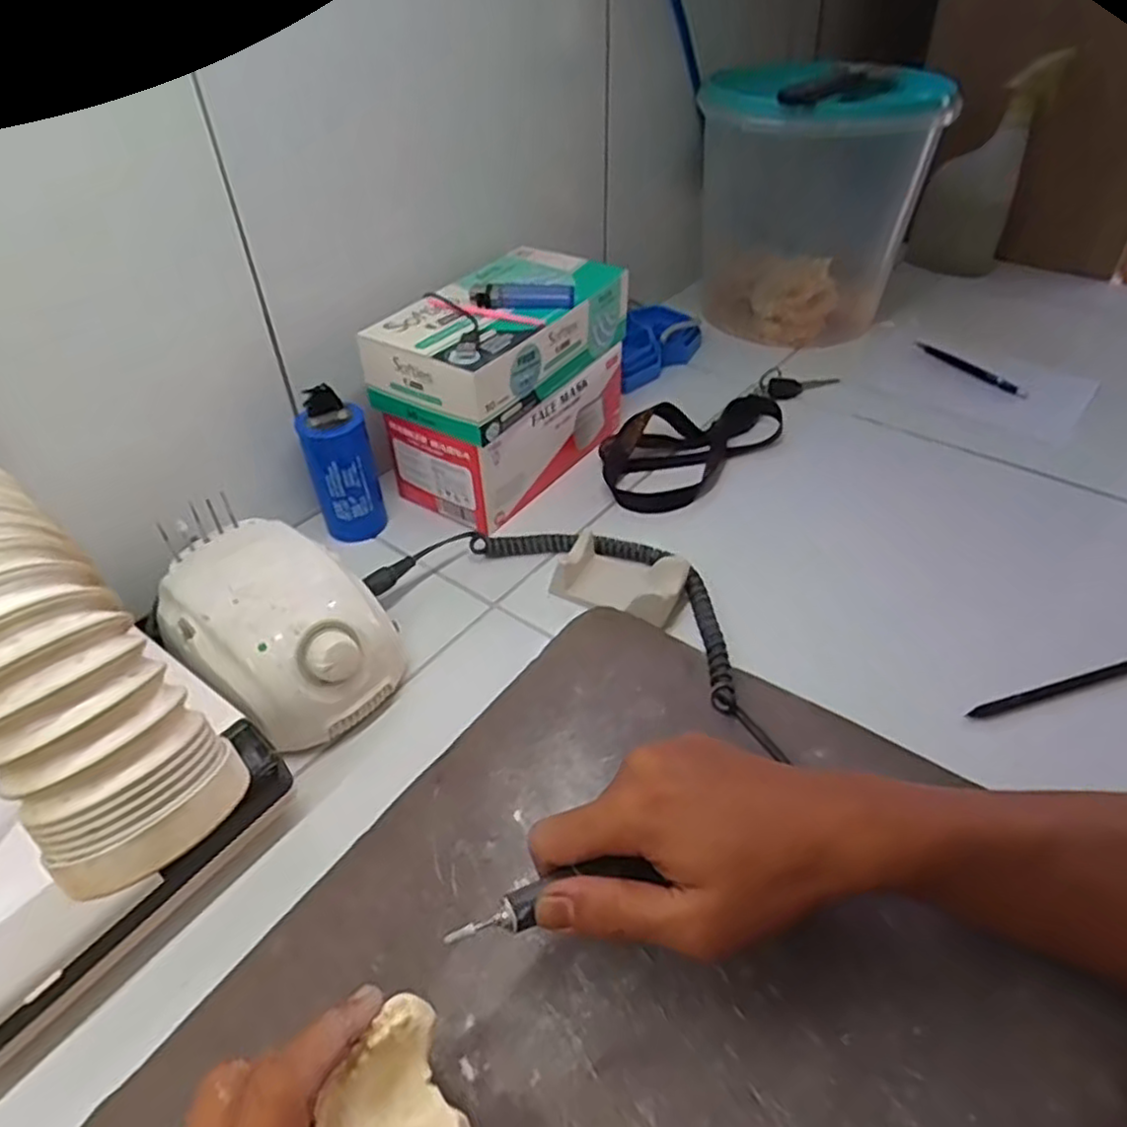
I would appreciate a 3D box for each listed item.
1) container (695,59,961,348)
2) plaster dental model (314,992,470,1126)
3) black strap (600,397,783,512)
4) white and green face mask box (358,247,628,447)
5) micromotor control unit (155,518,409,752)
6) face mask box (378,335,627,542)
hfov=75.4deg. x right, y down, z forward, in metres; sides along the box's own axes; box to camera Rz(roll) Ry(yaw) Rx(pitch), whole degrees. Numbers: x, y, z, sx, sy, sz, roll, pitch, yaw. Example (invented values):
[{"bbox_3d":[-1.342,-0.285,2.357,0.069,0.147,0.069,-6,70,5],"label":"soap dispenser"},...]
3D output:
[{"bbox_3d":[0.274,-0.408,0.818,0.204,0.235,0.166,-15,43,-14],"label":"container"},{"bbox_3d":[-0.064,0.197,0.265,0.048,0.022,0.056,-16,46,-17],"label":"plaster dental model"},{"bbox_3d":[0.122,-0.114,0.655,0.202,0.029,0.098,-27,47,-25],"label":"black strap"},{"bbox_3d":[-0.048,-0.185,0.585,0.111,0.064,0.205,22,47,24],"label":"white and green face mask box"},{"bbox_3d":[-0.175,0.040,0.457,0.140,0.077,0.106,26,48,28],"label":"micromotor control unit"},{"bbox_3d":[-0.042,-0.126,0.631,0.101,0.074,0.197,25,48,27],"label":"face mask box"}]

